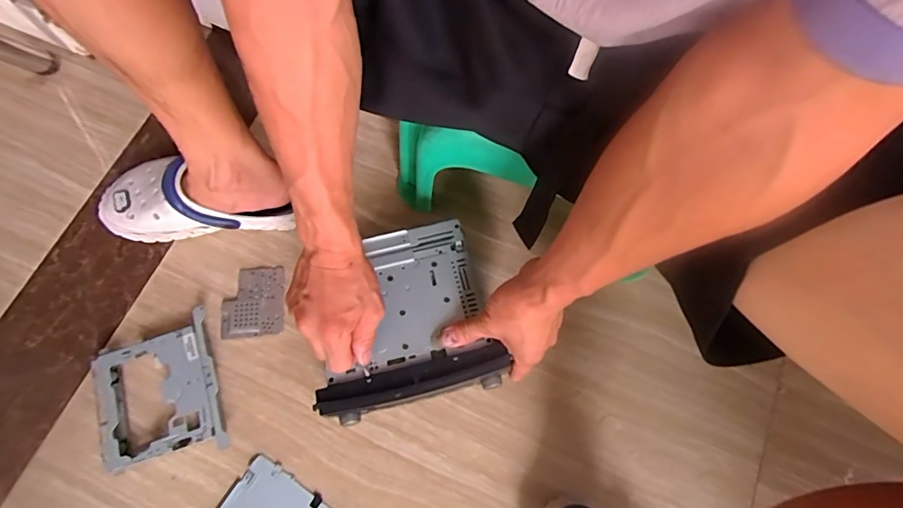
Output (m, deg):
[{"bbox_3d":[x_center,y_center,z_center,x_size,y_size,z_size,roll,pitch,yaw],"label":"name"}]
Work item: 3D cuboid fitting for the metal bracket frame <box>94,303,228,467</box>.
[{"bbox_3d":[-0.351,0.168,0.576,0.139,0.031,0.158,-18,72,-8],"label":"metal bracket frame"}]

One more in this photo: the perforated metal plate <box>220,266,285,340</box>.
[{"bbox_3d":[-0.260,0.063,0.628,0.078,0.007,0.091,-5,71,-4],"label":"perforated metal plate"}]

